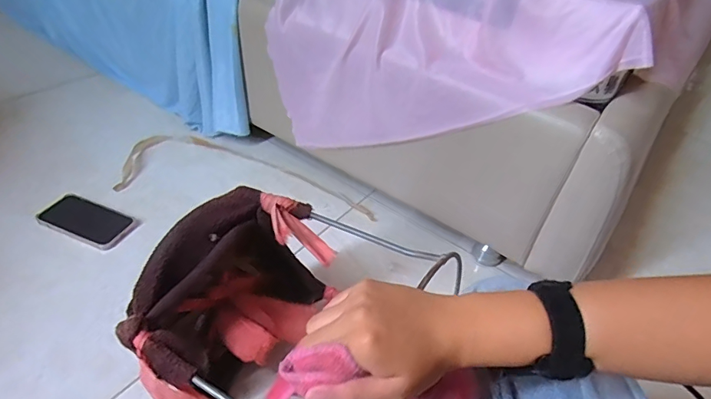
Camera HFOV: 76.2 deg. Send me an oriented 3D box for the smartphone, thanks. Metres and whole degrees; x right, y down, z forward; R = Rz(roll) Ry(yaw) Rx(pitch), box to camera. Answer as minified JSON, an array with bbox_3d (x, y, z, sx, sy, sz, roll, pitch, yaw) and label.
[{"bbox_3d":[-0.450,0.033,0.761,0.147,0.014,0.080,15,42,16],"label":"smartphone"}]

